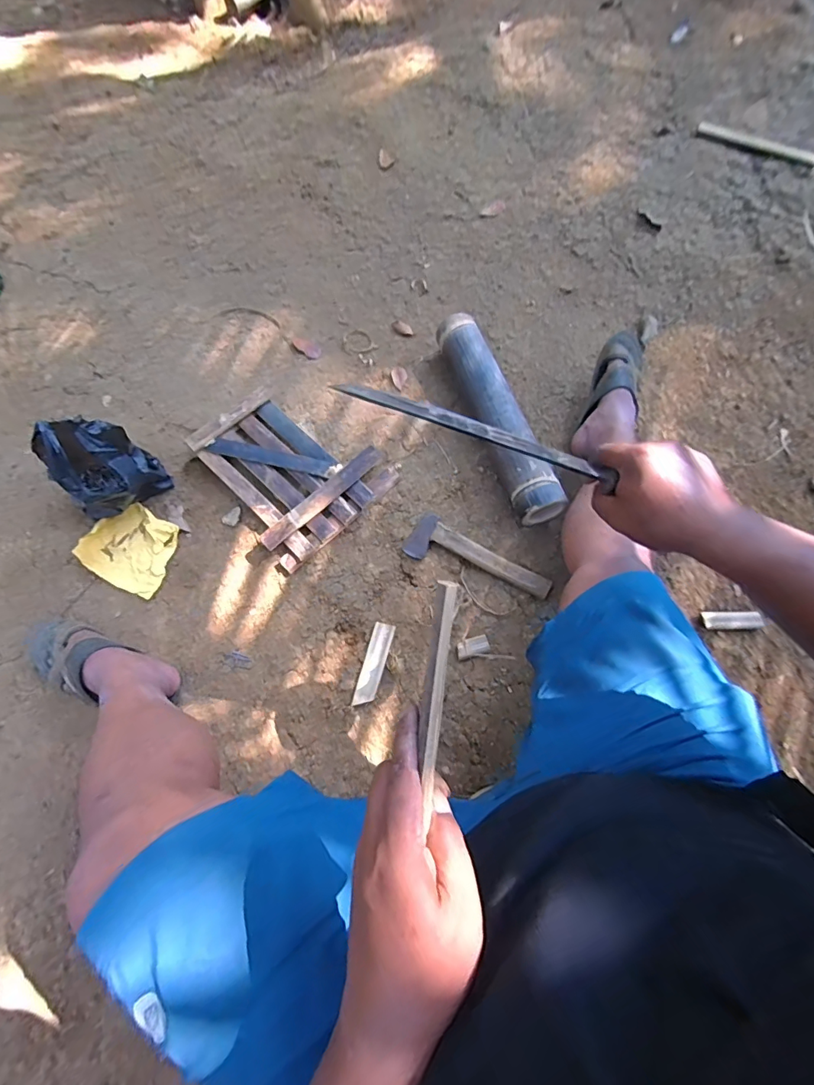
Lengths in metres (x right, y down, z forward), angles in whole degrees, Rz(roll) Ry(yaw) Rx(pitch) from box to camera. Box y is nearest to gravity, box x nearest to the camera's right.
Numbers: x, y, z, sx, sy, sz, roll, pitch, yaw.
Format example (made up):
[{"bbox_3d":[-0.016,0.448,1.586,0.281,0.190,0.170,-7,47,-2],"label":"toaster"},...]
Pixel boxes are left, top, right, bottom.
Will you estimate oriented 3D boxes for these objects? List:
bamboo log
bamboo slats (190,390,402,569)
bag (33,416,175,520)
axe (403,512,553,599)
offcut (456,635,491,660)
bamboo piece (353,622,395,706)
[{"bbox_3d":[0.175,-0.258,0.906,0.089,0.103,0.478,-17,72,-7],"label":"bamboo log"},{"bbox_3d":[-0.229,-0.158,0.905,0.272,0.056,0.344,-40,73,-13],"label":"bamboo slats"},{"bbox_3d":[-0.541,-0.131,0.810,0.187,0.209,0.144,40,75,15],"label":"bag"},{"bbox_3d":[0.132,0.034,0.834,0.270,0.029,0.083,25,71,10],"label":"axe"},{"bbox_3d":[0.116,0.183,0.787,0.054,0.015,0.030,-13,69,-4],"label":"offcut"},{"bbox_3d":[-0.057,0.211,0.779,0.037,0.016,0.140,15,70,7],"label":"bamboo piece"}]

